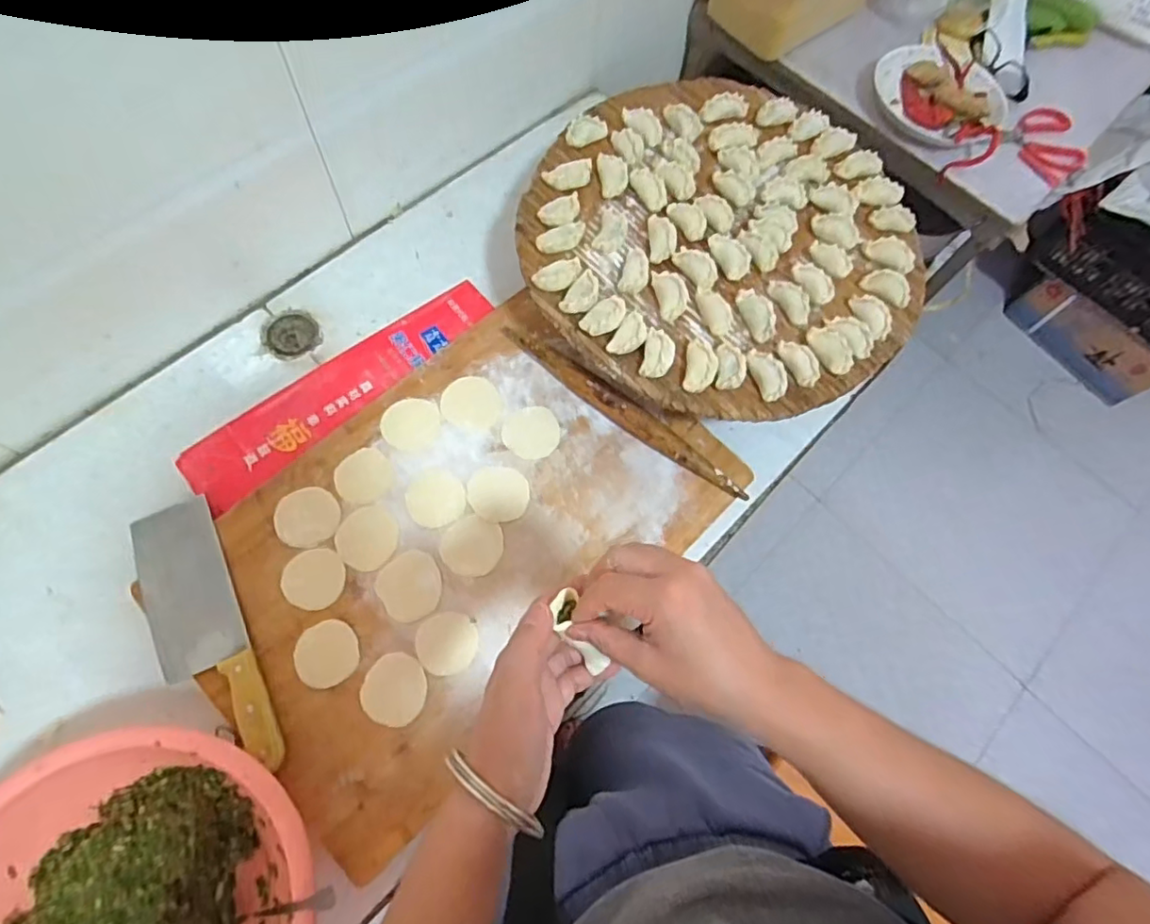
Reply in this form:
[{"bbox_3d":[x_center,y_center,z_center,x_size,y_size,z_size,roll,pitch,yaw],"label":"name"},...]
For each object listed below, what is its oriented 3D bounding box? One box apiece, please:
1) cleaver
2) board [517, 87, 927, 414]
[{"bbox_3d":[-0.365,0.168,0.583,0.080,0.020,0.284,-25,73,-13],"label":"cleaver"},{"bbox_3d":[0.171,-0.264,0.686,0.437,0.042,0.439,1,69,-3],"label":"board"}]

